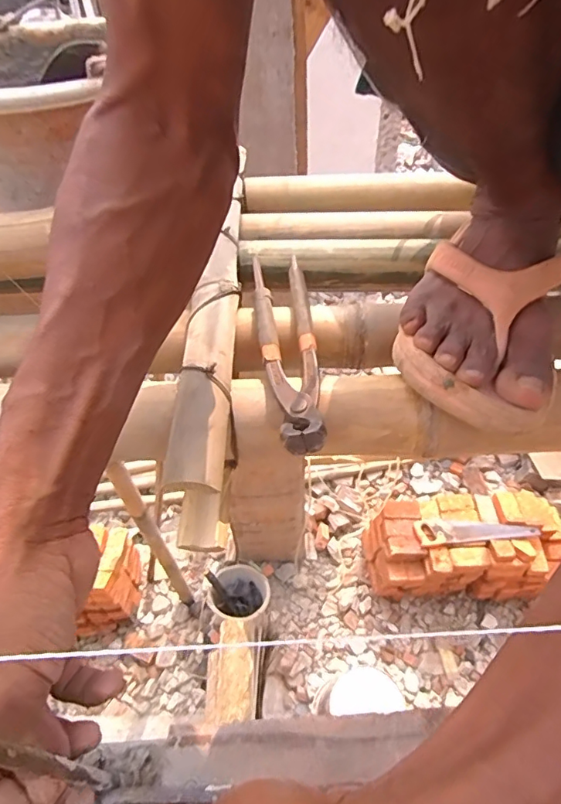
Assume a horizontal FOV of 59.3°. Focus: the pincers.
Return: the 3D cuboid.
[{"bbox_3d":[0.006,-0.050,0.377,0.041,0.015,0.209,-6,49,-2],"label":"pincers"}]

